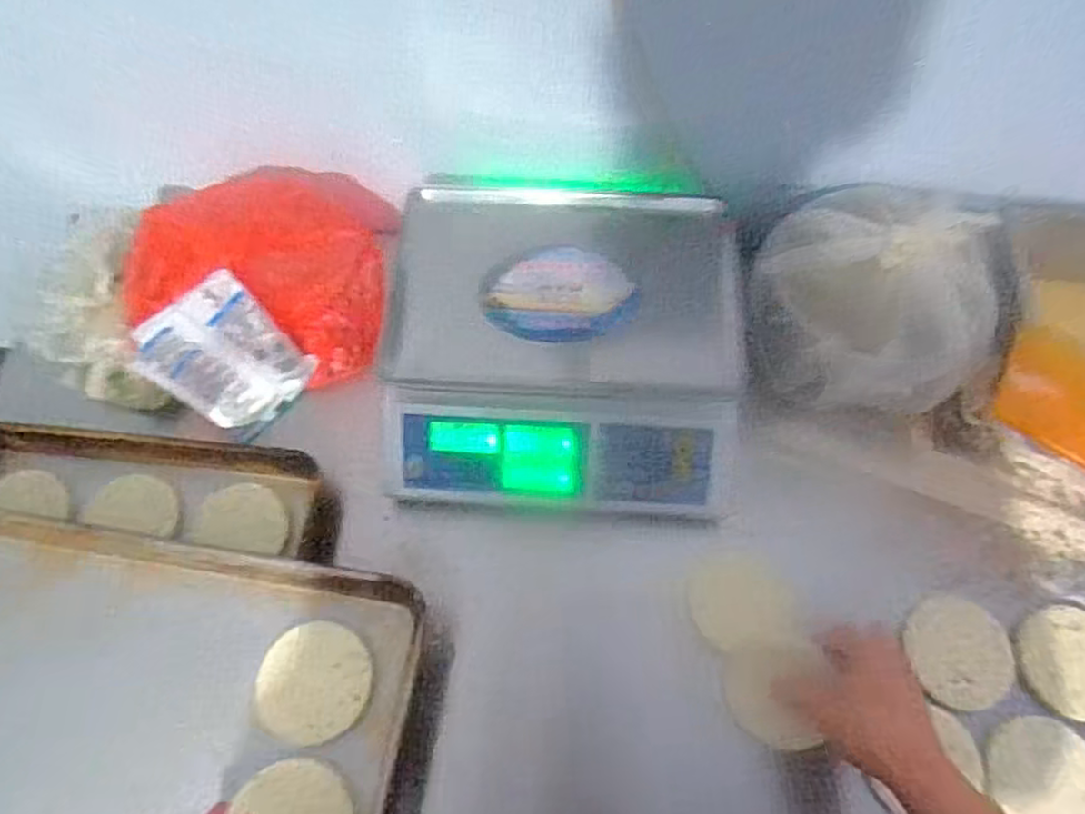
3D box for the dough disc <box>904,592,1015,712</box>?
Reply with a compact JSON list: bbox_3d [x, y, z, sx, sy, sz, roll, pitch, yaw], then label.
[{"bbox_3d":[0.382,0.220,0.636,0.089,0.005,0.098,-14,66,-5],"label":"dough disc"}]

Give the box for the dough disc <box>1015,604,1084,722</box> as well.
[{"bbox_3d":[0.481,0.229,0.629,0.088,0.009,0.096,-1,65,1],"label":"dough disc"}]

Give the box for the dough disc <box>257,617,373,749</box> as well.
[{"bbox_3d":[-0.193,0.229,0.582,0.093,0.017,0.092,-1,65,1],"label":"dough disc"}]

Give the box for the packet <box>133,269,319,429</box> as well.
[{"bbox_3d":[-0.312,-0.046,0.702,0.117,0.156,0.014,-41,47,-6],"label":"packet"}]

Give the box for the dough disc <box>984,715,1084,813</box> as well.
[{"bbox_3d":[0.428,0.310,0.585,0.092,0.017,0.090,-1,65,1],"label":"dough disc"}]

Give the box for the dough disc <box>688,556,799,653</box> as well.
[{"bbox_3d":[0.193,0.187,0.672,0.095,0.020,0.081,-11,66,-4],"label":"dough disc"}]

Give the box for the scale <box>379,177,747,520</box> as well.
[{"bbox_3d":[0.022,-0.070,0.717,0.331,0.123,0.332,1,66,2],"label":"scale"}]

